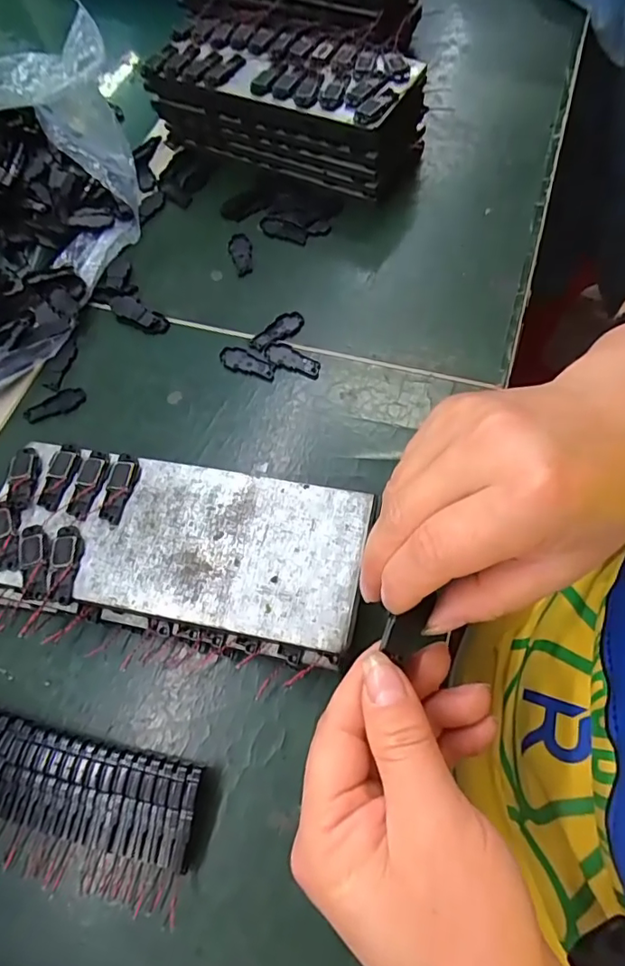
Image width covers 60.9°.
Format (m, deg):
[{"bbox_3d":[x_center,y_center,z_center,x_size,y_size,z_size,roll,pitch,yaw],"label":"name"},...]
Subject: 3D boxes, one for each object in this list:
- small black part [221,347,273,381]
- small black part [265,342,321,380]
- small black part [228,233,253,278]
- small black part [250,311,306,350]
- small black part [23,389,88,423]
[{"bbox_3d":[-0.042,-0.078,0.342,0.040,0.004,0.017,20,68,14],"label":"small black part"},{"bbox_3d":[-0.014,-0.078,0.339,0.041,0.004,0.016,32,72,18],"label":"small black part"},{"bbox_3d":[-0.051,-0.166,0.383,0.017,0.004,0.042,-14,64,-1],"label":"small black part"},{"bbox_3d":[-0.024,-0.101,0.352,0.038,0.004,0.016,-40,68,-13],"label":"small black part"},{"bbox_3d":[-0.167,-0.051,0.344,0.040,0.004,0.017,-20,64,-4],"label":"small black part"}]

